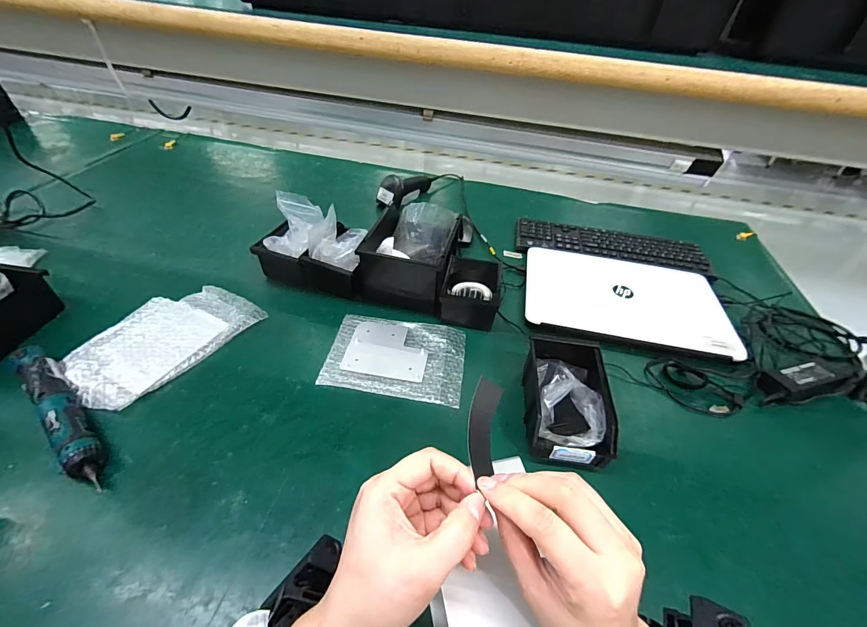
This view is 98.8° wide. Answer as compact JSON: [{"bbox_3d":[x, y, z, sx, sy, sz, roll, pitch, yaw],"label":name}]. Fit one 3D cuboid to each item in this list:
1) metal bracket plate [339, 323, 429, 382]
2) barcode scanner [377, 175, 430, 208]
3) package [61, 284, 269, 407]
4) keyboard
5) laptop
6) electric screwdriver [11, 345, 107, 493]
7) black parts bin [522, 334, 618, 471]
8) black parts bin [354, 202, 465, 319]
[{"bbox_3d":[-0.075,0.060,0.629,0.132,0.004,0.113,8,44,4],"label":"metal bracket plate"},{"bbox_3d":[-0.080,-0.339,1.002,0.070,0.095,0.171,24,47,19],"label":"barcode scanner"},{"bbox_3d":[-0.443,0.033,0.615,0.171,0.015,0.258,27,49,22],"label":"package"},{"bbox_3d":[0.420,-0.158,0.886,0.432,0.020,0.128,10,44,6],"label":"keyboard"},{"bbox_3d":[0.374,-0.034,0.738,0.370,0.020,0.240,10,44,6],"label":"laptop"},{"bbox_3d":[-0.498,0.128,0.495,0.268,0.041,0.045,32,50,26],"label":"electric screwdriver"},{"bbox_3d":[0.189,0.117,0.538,0.102,0.074,0.198,8,44,4],"label":"black parts bin"},{"bbox_3d":[-0.041,-0.105,0.709,0.168,0.106,0.189,15,45,11],"label":"black parts bin"}]

